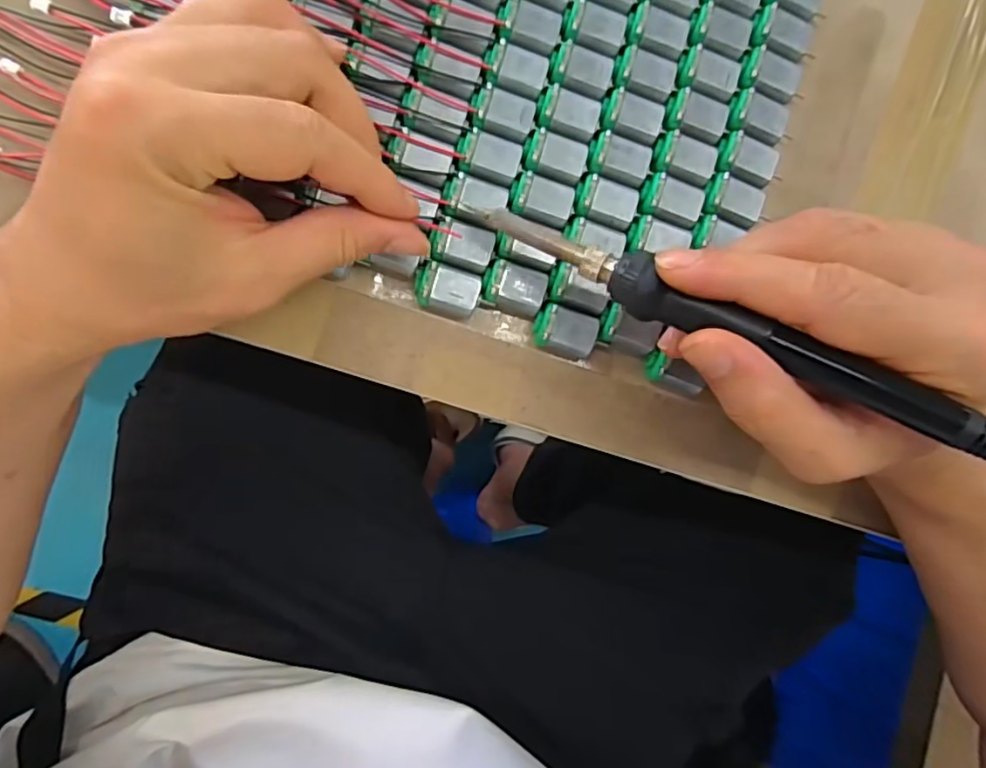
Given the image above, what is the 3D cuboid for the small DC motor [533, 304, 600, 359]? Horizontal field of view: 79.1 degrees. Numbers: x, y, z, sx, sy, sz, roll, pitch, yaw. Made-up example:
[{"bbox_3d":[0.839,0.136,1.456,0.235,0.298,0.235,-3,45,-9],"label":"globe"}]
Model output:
[{"bbox_3d":[0.031,-0.023,0.263,0.026,0.018,0.019,19,87,-7],"label":"small DC motor"}]

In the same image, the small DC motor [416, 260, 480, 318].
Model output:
[{"bbox_3d":[-0.020,-0.040,0.257,0.026,0.017,0.019,15,88,-7],"label":"small DC motor"}]

